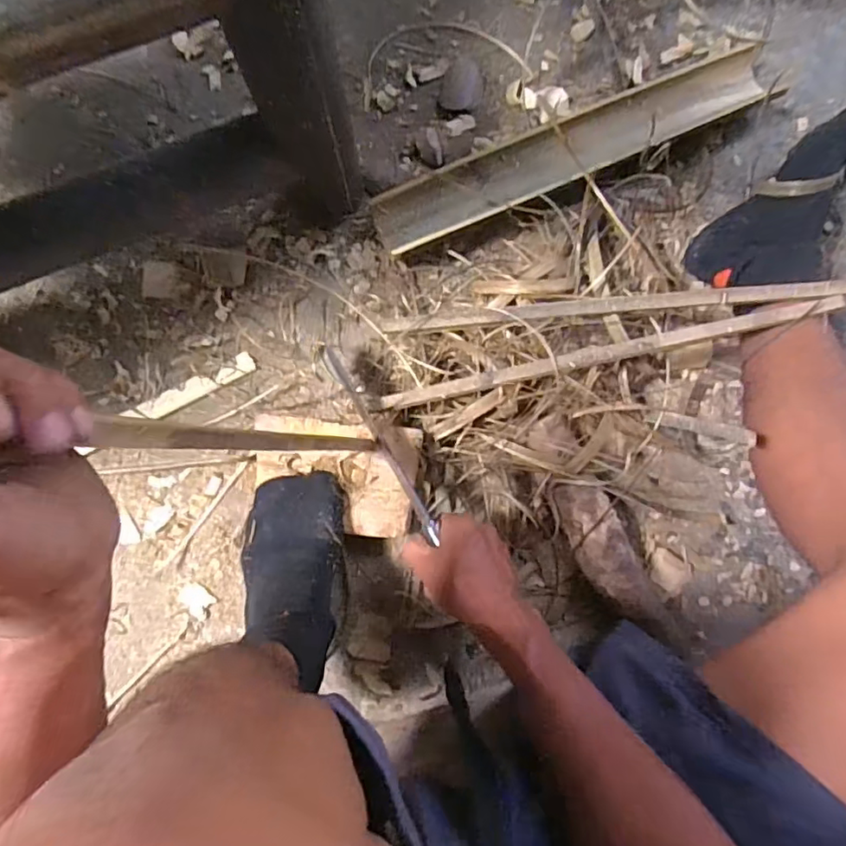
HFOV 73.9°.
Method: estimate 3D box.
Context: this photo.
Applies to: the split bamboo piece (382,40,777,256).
[{"bbox_3d":[0.173,-0.307,0.616,0.480,0.057,0.091,-25,87,-3],"label":"split bamboo piece"}]

